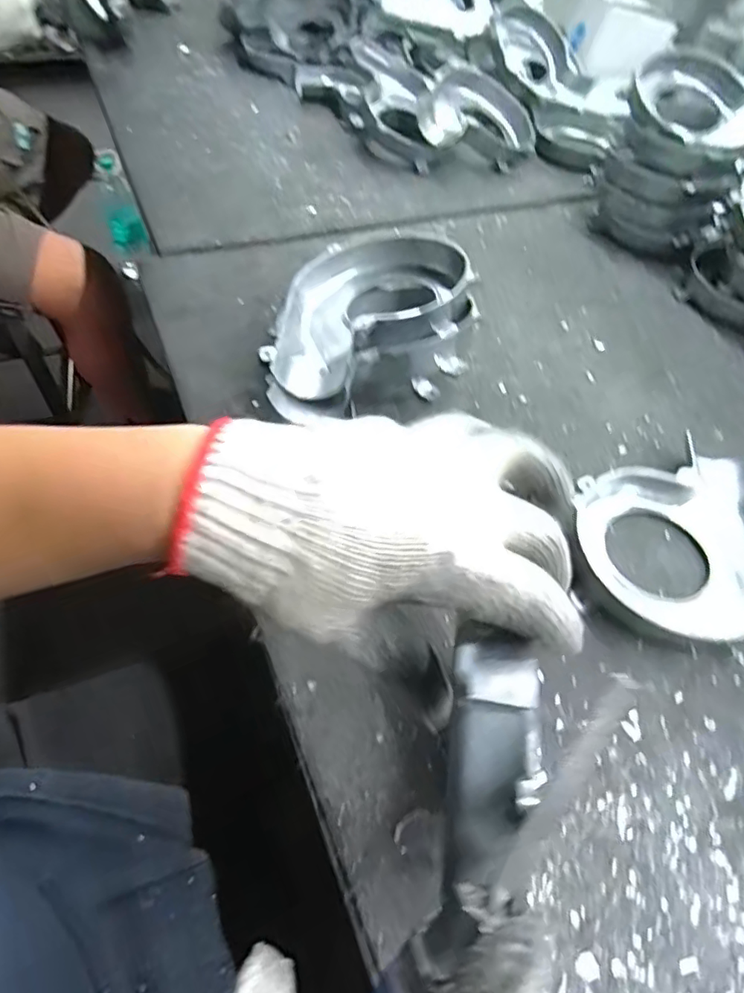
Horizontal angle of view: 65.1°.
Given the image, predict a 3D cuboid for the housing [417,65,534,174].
[{"bbox_3d":[0.149,-0.511,0.794,0.147,0.076,0.169,17,54,7],"label":"housing"}]

